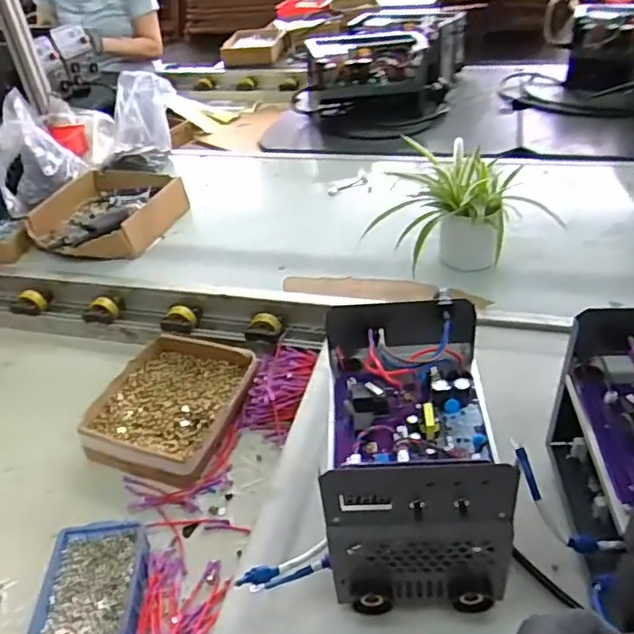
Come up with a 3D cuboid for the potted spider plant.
[{"bbox_3d":[0.207,-0.174,0.929,0.199,0.179,0.193,-18,40,-14],"label":"potted spider plant"}]

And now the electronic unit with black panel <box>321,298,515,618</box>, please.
[{"bbox_3d":[0.087,0.130,0.572,0.144,0.190,0.234,-3,39,5],"label":"electronic unit with black panel"}]

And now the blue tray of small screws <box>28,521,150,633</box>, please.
[{"bbox_3d":[-0.241,0.301,0.647,0.100,0.047,0.148,-7,39,0],"label":"blue tray of small screws"}]

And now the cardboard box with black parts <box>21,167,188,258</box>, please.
[{"bbox_3d":[-0.397,-0.204,1.174,0.261,0.078,0.286,6,41,16],"label":"cardboard box with black parts"}]

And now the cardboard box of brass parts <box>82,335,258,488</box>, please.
[{"bbox_3d":[-0.207,0.125,0.865,0.208,0.052,0.227,9,41,19],"label":"cardboard box of brass parts"}]

